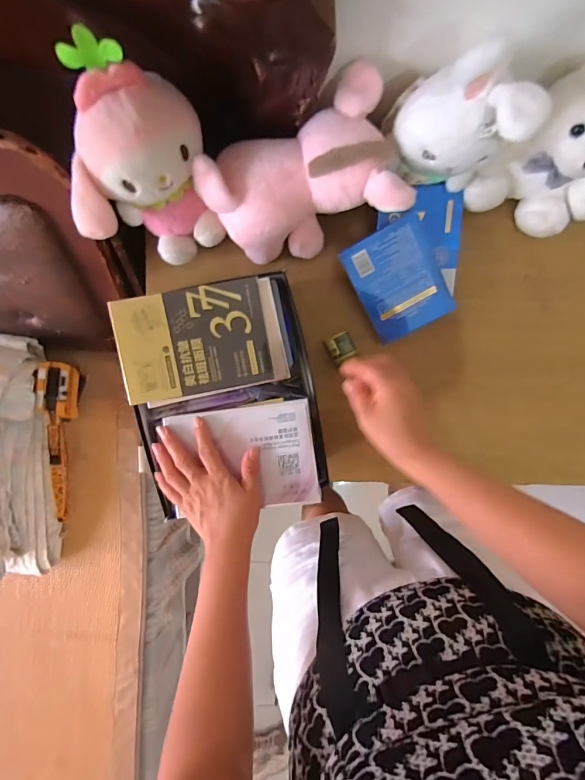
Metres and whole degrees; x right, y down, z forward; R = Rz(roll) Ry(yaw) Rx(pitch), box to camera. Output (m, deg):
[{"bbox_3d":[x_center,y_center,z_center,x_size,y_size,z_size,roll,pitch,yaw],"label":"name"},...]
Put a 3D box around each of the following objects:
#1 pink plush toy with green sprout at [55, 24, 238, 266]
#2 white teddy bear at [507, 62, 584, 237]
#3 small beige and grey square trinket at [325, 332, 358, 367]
[{"bbox_3d":[-0.155,-0.247,0.456,0.155,0.187,0.163,0,97,1],"label":"pink plush toy with green sprout"},{"bbox_3d":[0.353,-0.295,0.504,0.160,0.197,0.122,26,97,-2],"label":"white teddy bear"},{"bbox_3d":[0.075,-0.064,0.595,0.038,0.016,0.042,-27,96,4],"label":"small beige and grey square trinket"}]

